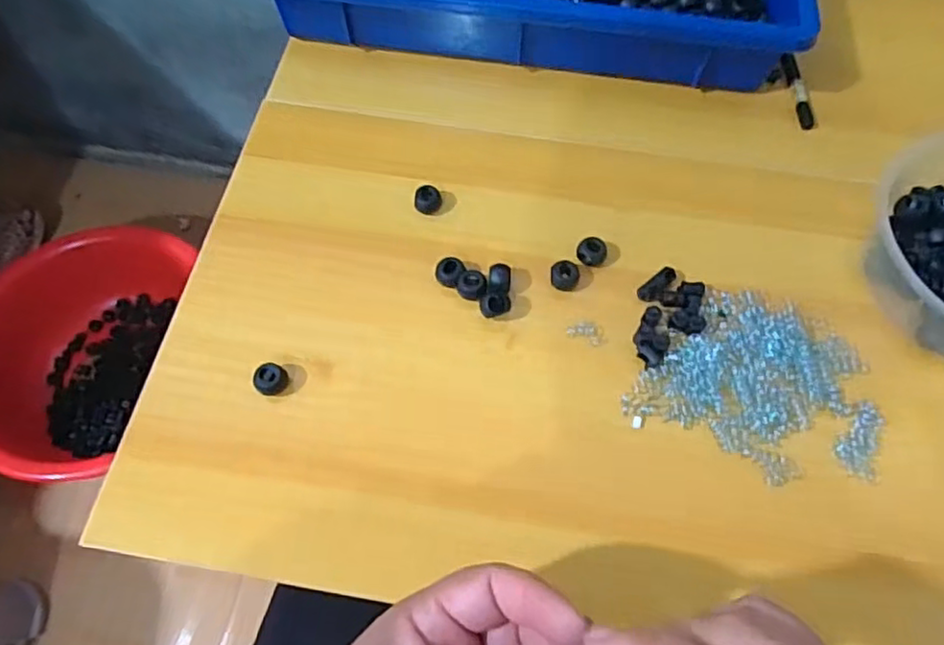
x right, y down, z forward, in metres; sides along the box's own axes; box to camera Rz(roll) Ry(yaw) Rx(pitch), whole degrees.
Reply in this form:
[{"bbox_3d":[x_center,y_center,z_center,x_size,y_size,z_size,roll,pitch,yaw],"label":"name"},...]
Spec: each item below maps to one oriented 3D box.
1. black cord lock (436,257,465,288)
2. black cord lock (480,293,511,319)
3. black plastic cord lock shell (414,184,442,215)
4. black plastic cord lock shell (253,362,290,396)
[{"bbox_3d":[-0.013,-0.029,0.372,0.016,0.014,0.017,1,64,-2],"label":"black cord lock"},{"bbox_3d":[0.013,-0.010,0.363,0.017,0.016,0.014,-1,64,-3],"label":"black cord lock"},{"bbox_3d":[-0.027,-0.077,0.396,0.016,0.013,0.015,1,64,-2],"label":"black plastic cord lock shell"},{"bbox_3d":[-0.109,0.031,0.343,0.017,0.013,0.016,1,64,-2],"label":"black plastic cord lock shell"}]

